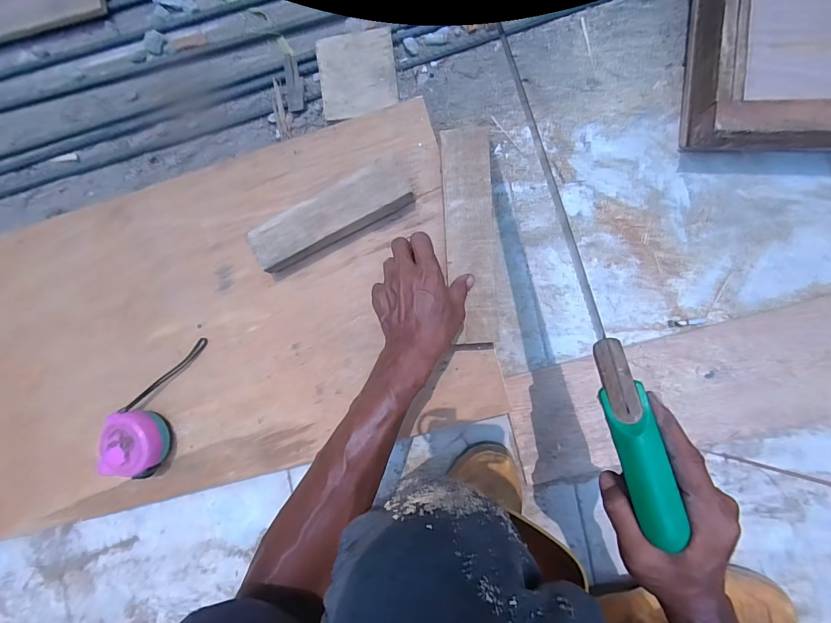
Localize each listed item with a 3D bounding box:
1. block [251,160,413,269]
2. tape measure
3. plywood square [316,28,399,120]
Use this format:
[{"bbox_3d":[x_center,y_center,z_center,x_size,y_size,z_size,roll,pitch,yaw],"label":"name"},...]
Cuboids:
[{"bbox_3d":[-0.102,-0.115,0.466,0.203,0.042,0.065,-26,88,6],"label":"block"},{"bbox_3d":[-0.331,0.118,0.488,0.078,0.043,0.198,25,81,5],"label":"tape measure"},{"bbox_3d":[-0.080,-0.328,0.529,0.104,0.010,0.106,-7,94,4],"label":"plywood square"}]

